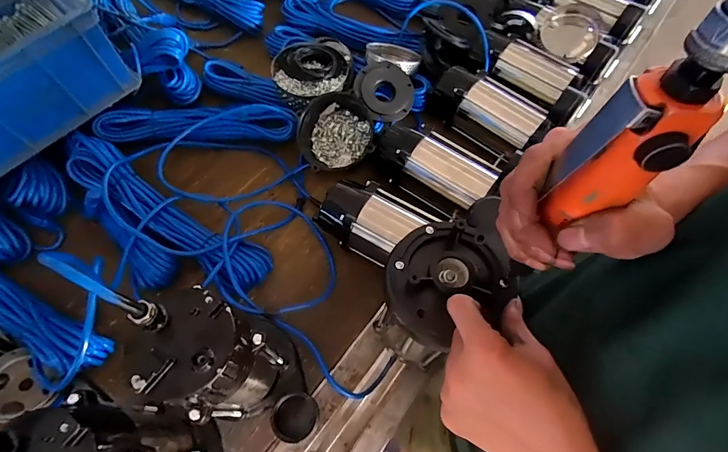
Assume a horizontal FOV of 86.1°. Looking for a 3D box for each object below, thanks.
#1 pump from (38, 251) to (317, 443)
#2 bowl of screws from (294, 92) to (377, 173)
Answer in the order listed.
[{"bbox_3d":[-0.128,0.143,0.399,0.170,0.291,0.107,42,69,17],"label":"pump"},{"bbox_3d":[-0.047,-0.154,0.649,0.124,0.077,0.113,1,64,-2],"label":"bowl of screws"}]

